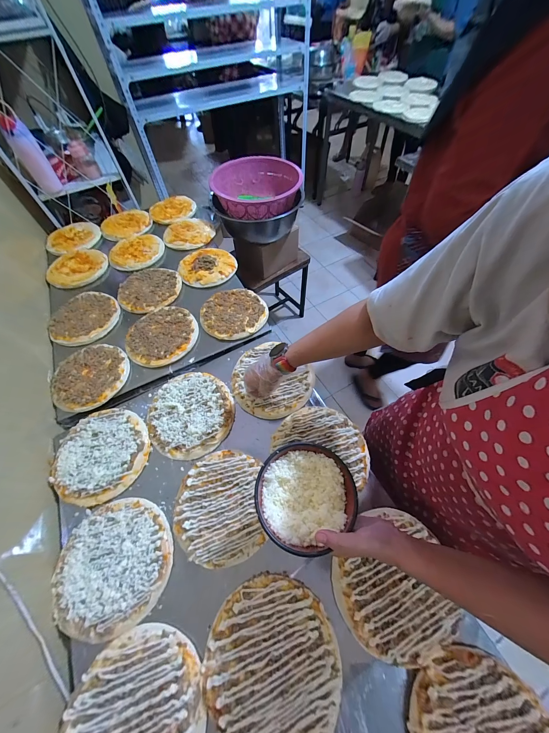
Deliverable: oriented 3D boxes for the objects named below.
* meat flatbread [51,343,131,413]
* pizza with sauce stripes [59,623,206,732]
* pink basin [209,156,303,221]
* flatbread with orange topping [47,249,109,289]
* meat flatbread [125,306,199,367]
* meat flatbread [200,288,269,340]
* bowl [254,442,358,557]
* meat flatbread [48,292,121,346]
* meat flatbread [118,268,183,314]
[{"bbox_3d":[-0.497,0.022,0.674,0.197,0.008,0.182,-37,63,-18],"label":"meat flatbread"},{"bbox_3d":[-0.203,0.514,0.364,0.192,0.018,0.191,-2,58,3],"label":"pizza with sauce stripes"},{"bbox_3d":[-0.073,-0.753,1.099,0.357,0.164,0.399,-3,59,0],"label":"pink basin"},{"bbox_3d":[-0.724,-0.378,0.943,0.198,0.032,0.214,-2,58,3],"label":"flatbread with orange topping"},{"bbox_3d":[-0.331,-0.094,0.744,0.201,0.013,0.203,-23,60,-10],"label":"meat flatbread"},{"bbox_3d":[-0.123,-0.166,0.768,0.197,0.008,0.188,-8,58,-1],"label":"meat flatbread"},{"bbox_3d":[0.042,0.189,0.380,0.141,0.051,0.131,-2,58,3],"label":"bowl"},{"bbox_3d":[-0.596,-0.153,0.796,0.193,0.023,0.197,-2,58,3],"label":"meat flatbread"},{"bbox_3d":[-0.418,-0.271,0.853,0.199,0.009,0.206,-2,58,3],"label":"meat flatbread"}]

